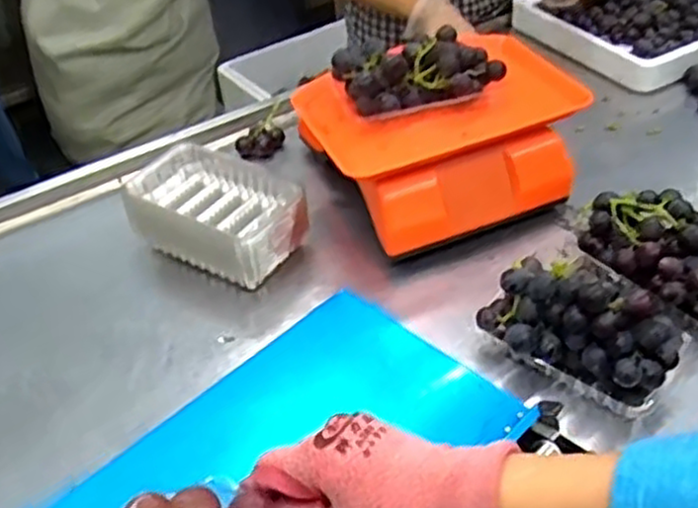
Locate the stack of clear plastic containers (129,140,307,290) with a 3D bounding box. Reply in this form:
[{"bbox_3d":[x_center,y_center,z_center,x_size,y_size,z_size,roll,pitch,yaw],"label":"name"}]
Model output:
[{"bbox_3d":[-0.150,-0.044,0.839,0.178,0.076,0.121,19,46,25],"label":"stack of clear plastic containers"}]

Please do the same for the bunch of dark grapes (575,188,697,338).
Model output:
[{"bbox_3d":[0.326,-0.001,0.752,0.132,0.080,0.173,-24,44,-20],"label":"bunch of dark grapes"}]

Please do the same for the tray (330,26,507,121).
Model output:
[{"bbox_3d":[0.078,-0.204,0.832,0.182,0.066,0.089,-14,42,-11],"label":"tray"}]

